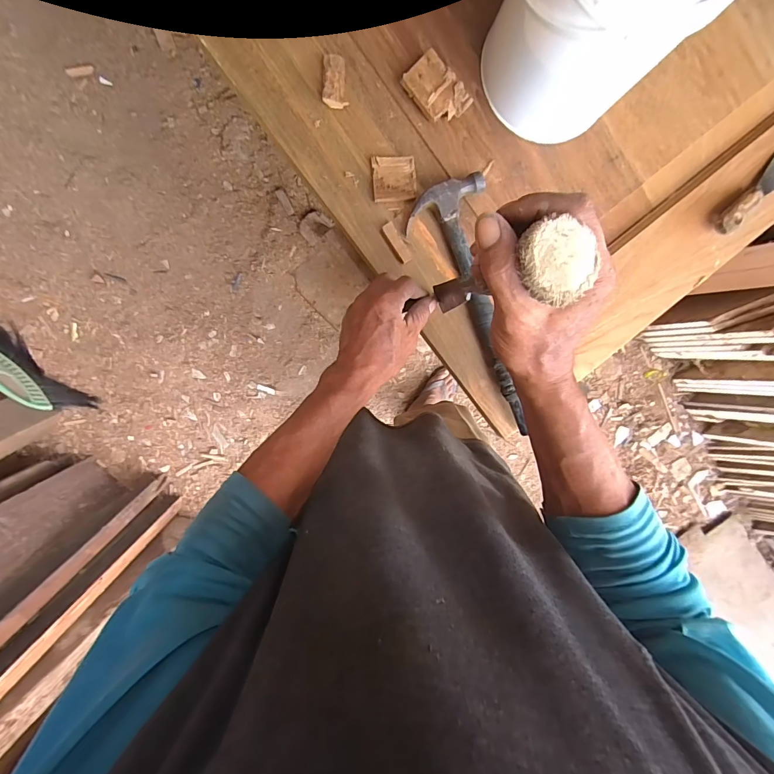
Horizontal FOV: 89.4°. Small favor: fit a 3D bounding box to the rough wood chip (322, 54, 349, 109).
[{"bbox_3d":[-0.063,-0.364,0.464,0.030,0.010,0.059,-7,96,-7],"label":"rough wood chip"}]

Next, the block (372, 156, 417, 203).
[{"bbox_3d":[0.009,-0.258,0.482,0.052,0.010,0.053,-8,96,-6],"label":"block"}]

